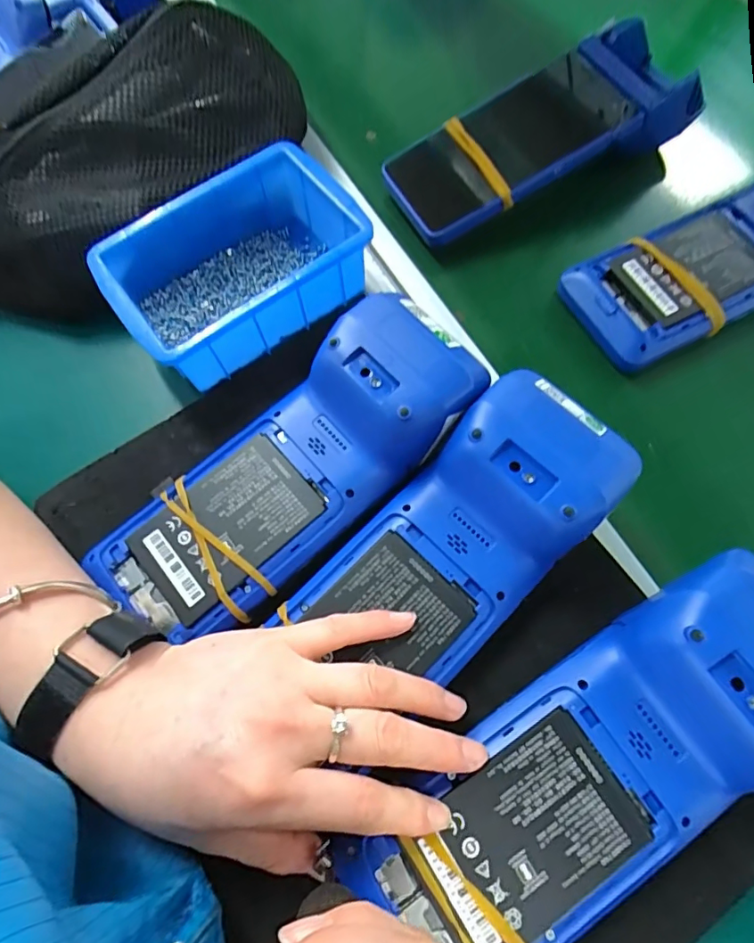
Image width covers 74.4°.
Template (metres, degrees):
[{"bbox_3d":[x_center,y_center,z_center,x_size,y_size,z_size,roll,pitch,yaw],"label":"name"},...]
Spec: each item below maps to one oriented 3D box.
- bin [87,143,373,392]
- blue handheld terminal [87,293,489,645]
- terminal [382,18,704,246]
[{"bbox_3d":[-0.082,-0.125,0.309,0.145,0.051,0.095,-34,73,-10],"label":"bin"},{"bbox_3d":[-0.044,-0.001,0.259,0.209,0.054,0.079,-38,74,-11],"label":"blue handheld terminal"},{"bbox_3d":[0.119,-0.243,0.366,0.230,0.054,0.083,-26,72,-7],"label":"terminal"}]

